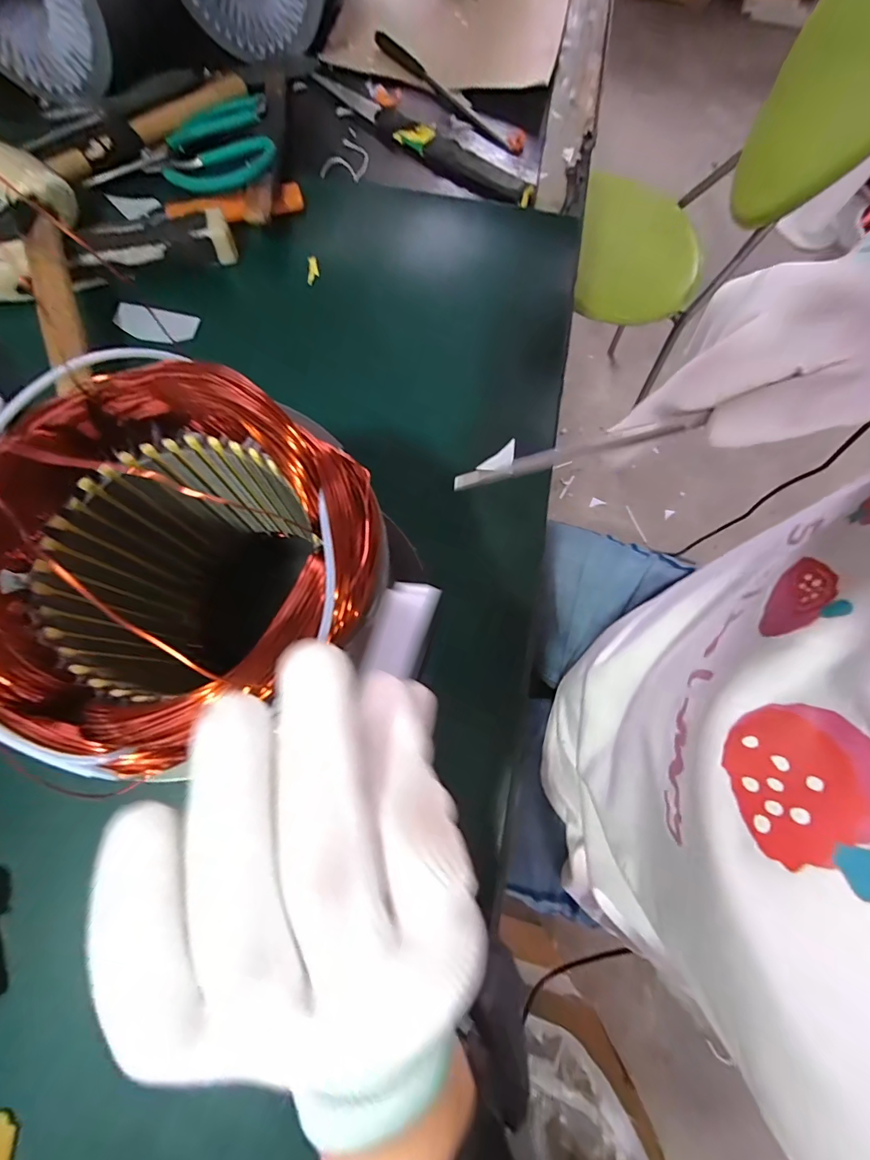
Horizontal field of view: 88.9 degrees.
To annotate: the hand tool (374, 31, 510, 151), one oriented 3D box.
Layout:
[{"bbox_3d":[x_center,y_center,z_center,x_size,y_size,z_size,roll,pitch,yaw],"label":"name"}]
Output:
[{"bbox_3d":[0.007,-0.514,0.462,0.020,0.010,0.210,-39,81,-11],"label":"hand tool"}]

